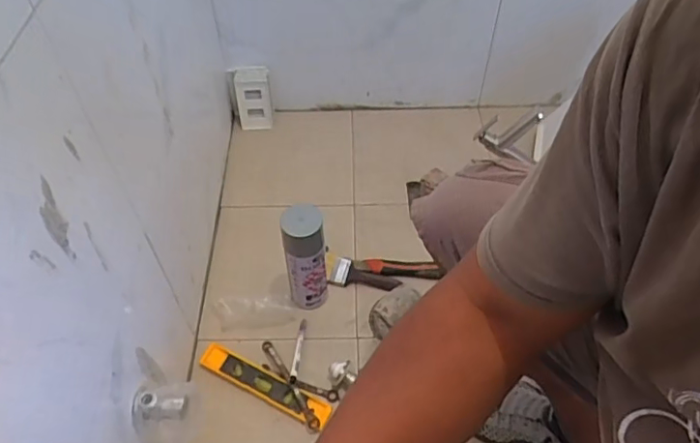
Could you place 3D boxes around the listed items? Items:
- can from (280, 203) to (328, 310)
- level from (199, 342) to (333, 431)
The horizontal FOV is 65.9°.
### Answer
[{"bbox_3d":[-0.073,0.065,0.880,0.062,0.214,0.064,0,49,0],"label":"can"},{"bbox_3d":[-0.133,0.252,0.837,0.220,0.020,0.045,22,53,19],"label":"level"}]

